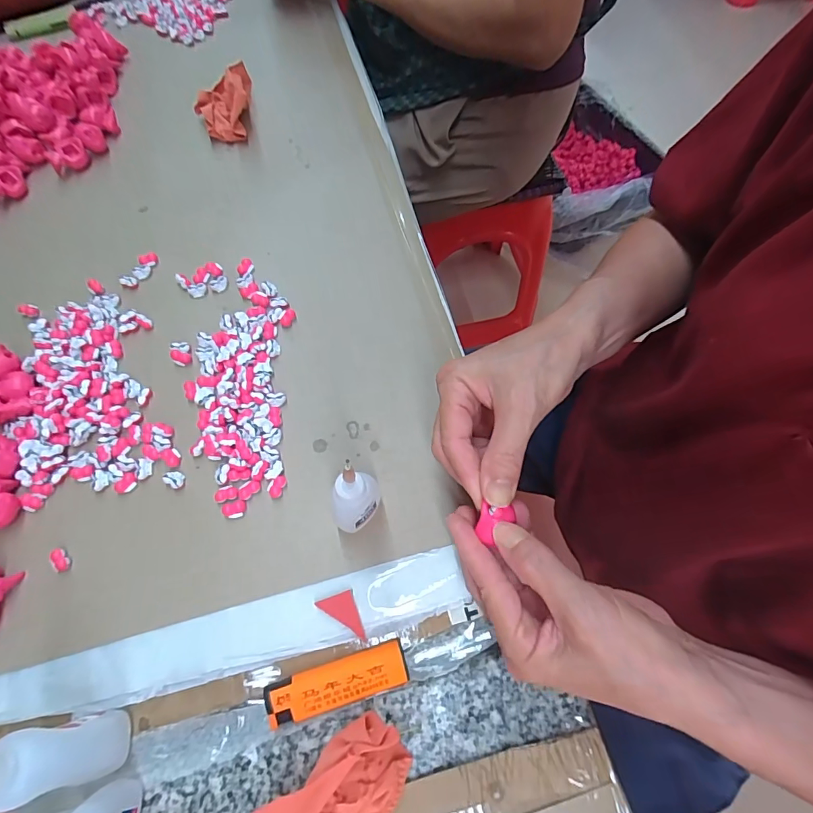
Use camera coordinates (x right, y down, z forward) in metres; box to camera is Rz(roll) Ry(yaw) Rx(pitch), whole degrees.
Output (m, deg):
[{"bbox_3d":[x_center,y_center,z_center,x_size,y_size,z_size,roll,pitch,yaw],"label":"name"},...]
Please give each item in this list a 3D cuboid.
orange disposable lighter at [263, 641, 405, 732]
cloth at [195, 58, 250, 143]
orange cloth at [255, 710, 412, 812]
[{"bbox_3d":[-0.040,0.159,0.255,0.080,0.008,0.023,-14,67,-9],"label":"orange disposable lighter"},{"bbox_3d":[-0.179,-0.294,0.434,0.049,0.039,0.069,-4,66,-4],"label":"cloth"},{"bbox_3d":[-0.033,0.201,0.227,0.074,0.019,0.045,-34,71,-16],"label":"orange cloth"}]

